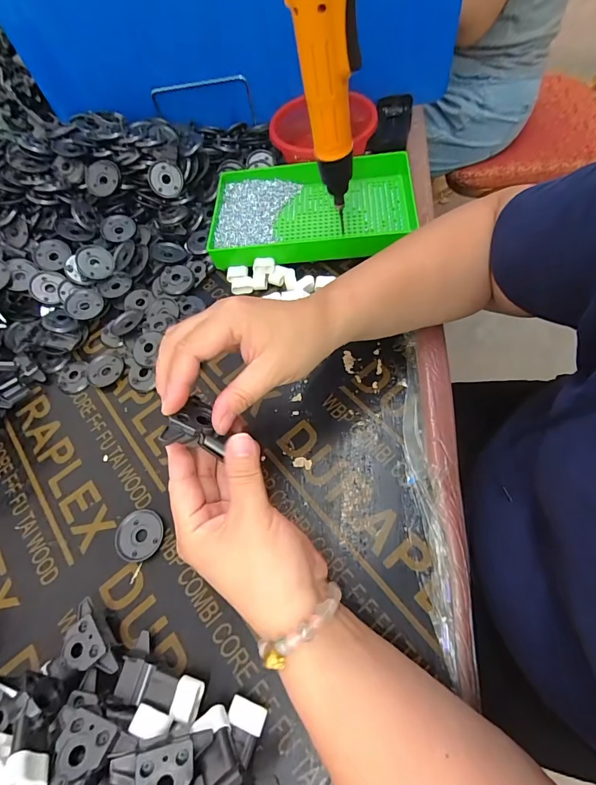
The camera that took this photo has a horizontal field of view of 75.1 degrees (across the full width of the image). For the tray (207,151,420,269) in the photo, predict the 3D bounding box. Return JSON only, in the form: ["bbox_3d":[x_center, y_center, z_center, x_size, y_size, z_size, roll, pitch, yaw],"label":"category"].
[{"bbox_3d":[0.017,-0.233,0.492,0.247,0.048,0.158,-2,62,8],"label":"tray"}]

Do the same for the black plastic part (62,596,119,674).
[{"bbox_3d":[-0.161,0.194,0.301,0.032,0.019,0.058,-40,64,-12],"label":"black plastic part"}]

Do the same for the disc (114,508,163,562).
[{"bbox_3d":[-0.142,0.127,0.347,0.040,0.006,0.043,-4,62,7],"label":"disc"}]

